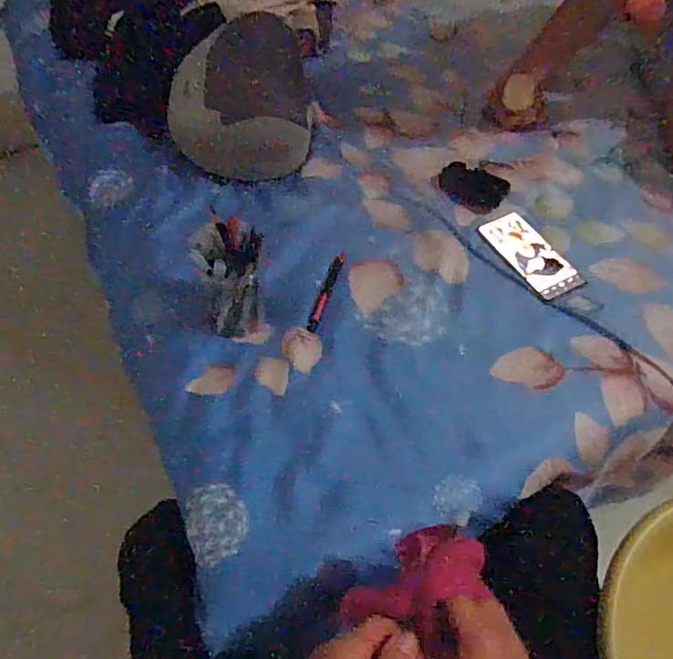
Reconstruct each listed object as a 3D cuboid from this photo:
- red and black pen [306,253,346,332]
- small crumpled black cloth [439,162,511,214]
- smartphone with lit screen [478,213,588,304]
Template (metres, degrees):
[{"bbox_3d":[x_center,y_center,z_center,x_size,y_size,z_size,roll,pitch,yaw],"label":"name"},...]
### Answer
[{"bbox_3d":[-0.013,-0.054,0.731,0.016,0.008,0.141,14,58,10],"label":"red and black pen"},{"bbox_3d":[0.218,-0.233,0.854,0.116,0.018,0.082,36,64,22],"label":"small crumpled black cloth"},{"bbox_3d":[0.280,-0.111,0.763,0.074,0.005,0.160,-22,59,-13],"label":"smartphone with lit screen"}]

